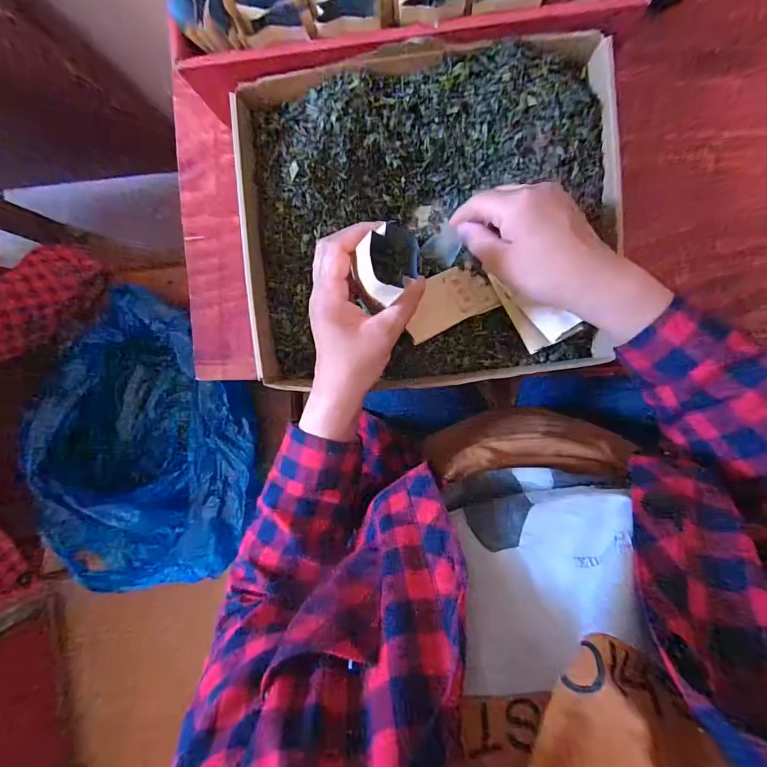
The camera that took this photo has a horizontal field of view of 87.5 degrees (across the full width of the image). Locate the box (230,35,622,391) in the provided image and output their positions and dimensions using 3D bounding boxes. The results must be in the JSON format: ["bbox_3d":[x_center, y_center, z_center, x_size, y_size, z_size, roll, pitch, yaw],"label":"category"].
[{"bbox_3d":[0.030,-0.142,0.381,0.336,0.073,0.287,-1,93,8],"label":"box"}]

